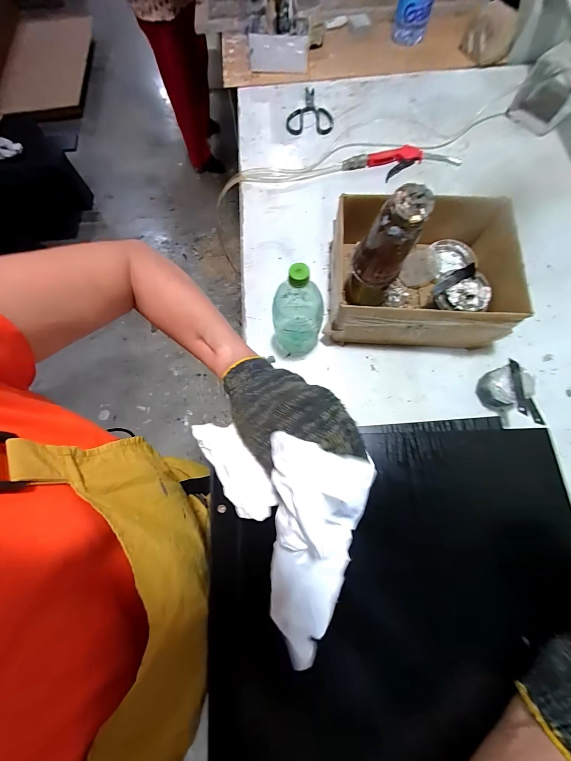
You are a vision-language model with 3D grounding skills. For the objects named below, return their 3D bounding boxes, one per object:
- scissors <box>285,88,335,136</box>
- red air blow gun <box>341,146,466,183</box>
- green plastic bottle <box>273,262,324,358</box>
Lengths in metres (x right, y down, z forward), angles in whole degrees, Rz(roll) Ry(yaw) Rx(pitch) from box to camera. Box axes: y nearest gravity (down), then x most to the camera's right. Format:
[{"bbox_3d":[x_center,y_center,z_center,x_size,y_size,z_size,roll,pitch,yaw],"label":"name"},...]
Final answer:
[{"bbox_3d":[0.071,-0.749,0.772,0.126,0.012,0.174,4,72,3],"label":"scissors"},{"bbox_3d":[0.291,-0.554,0.705,0.286,0.025,0.079,-14,72,-3],"label":"red air blow gun"},{"bbox_3d":[0.022,-0.122,0.485,0.083,0.207,0.065,13,73,6],"label":"green plastic bottle"}]

